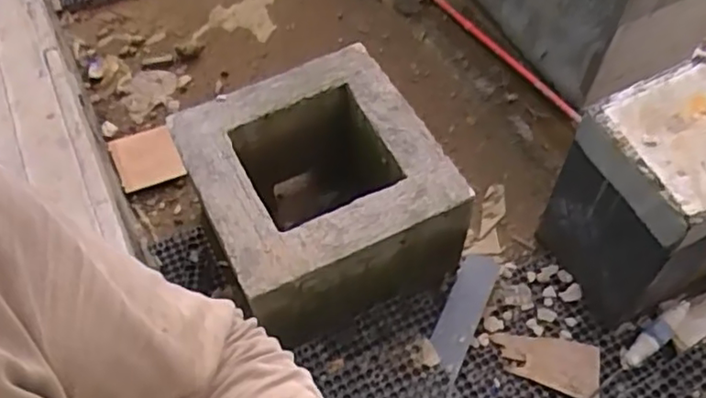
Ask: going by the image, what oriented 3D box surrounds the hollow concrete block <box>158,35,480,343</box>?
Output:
[{"bbox_3d":[-0.081,0.001,1.531,0.512,0.409,0.511,-23,60,-13],"label":"hollow concrete block"}]

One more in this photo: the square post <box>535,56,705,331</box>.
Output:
[{"bbox_3d":[0.660,-0.004,1.381,0.295,0.441,0.318,-23,60,-13],"label":"square post"}]

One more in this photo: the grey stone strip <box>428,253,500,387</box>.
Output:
[{"bbox_3d":[0.259,0.259,1.493,0.084,0.024,0.357,27,52,6],"label":"grey stone strip"}]

